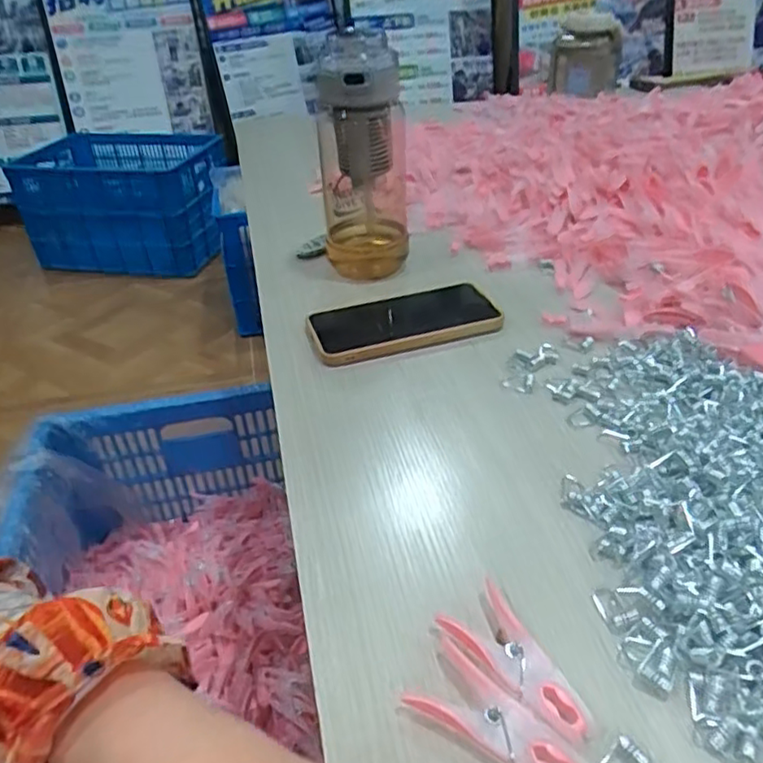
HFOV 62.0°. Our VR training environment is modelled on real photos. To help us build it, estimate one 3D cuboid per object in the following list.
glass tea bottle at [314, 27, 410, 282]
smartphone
[{"bbox_3d":[-0.019,-0.202,0.581,0.080,0.203,0.072,-5,36,-3],"label":"glass tea bottle"},{"bbox_3d":[0.019,-0.051,0.541,0.159,0.014,0.078,-15,36,-10],"label":"smartphone"}]

